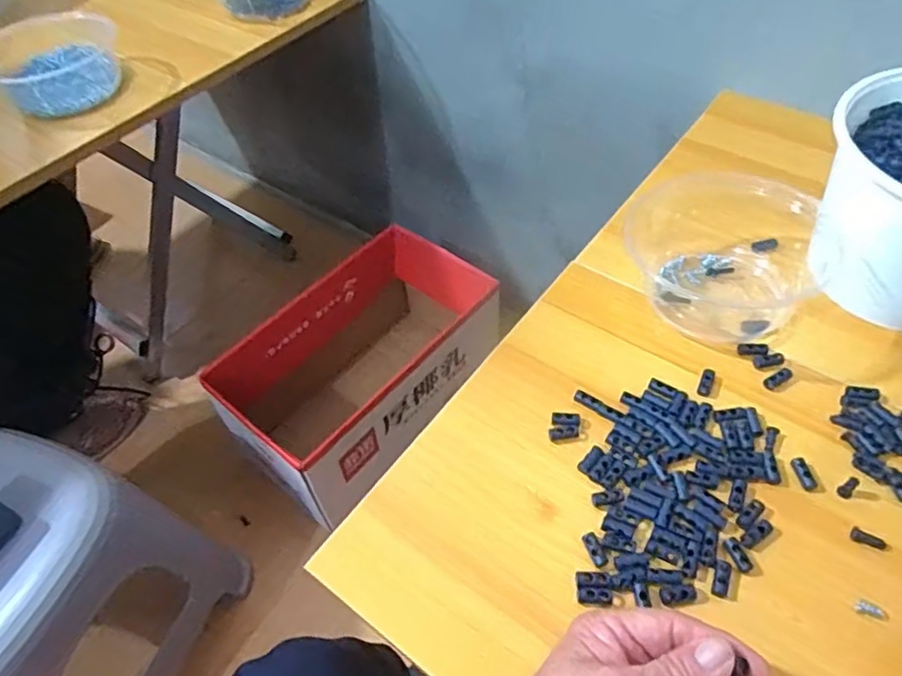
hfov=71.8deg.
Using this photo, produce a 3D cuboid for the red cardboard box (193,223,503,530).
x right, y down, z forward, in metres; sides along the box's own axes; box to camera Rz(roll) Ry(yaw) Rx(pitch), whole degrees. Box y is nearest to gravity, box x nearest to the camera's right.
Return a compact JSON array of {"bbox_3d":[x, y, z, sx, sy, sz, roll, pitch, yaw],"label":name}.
[{"bbox_3d":[-0.118,0.036,0.917,0.216,0.175,0.398,31,59,25],"label":"red cardboard box"}]

